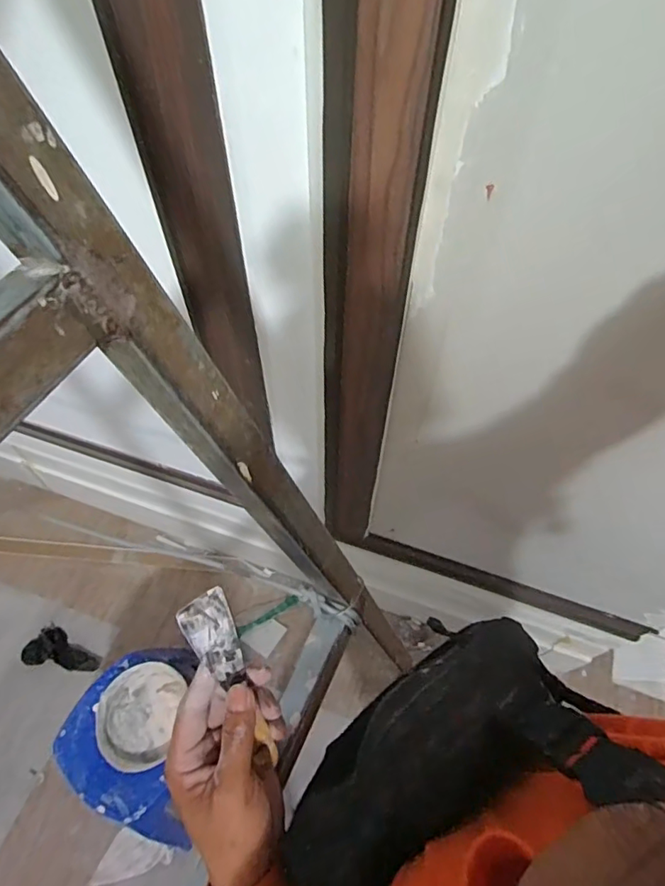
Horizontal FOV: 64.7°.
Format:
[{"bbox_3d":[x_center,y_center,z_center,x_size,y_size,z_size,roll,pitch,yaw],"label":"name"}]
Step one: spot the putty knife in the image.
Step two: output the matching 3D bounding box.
[{"bbox_3d":[-0.072,0.178,0.392,0.032,0.017,0.148,-22,104,-10],"label":"putty knife"}]

